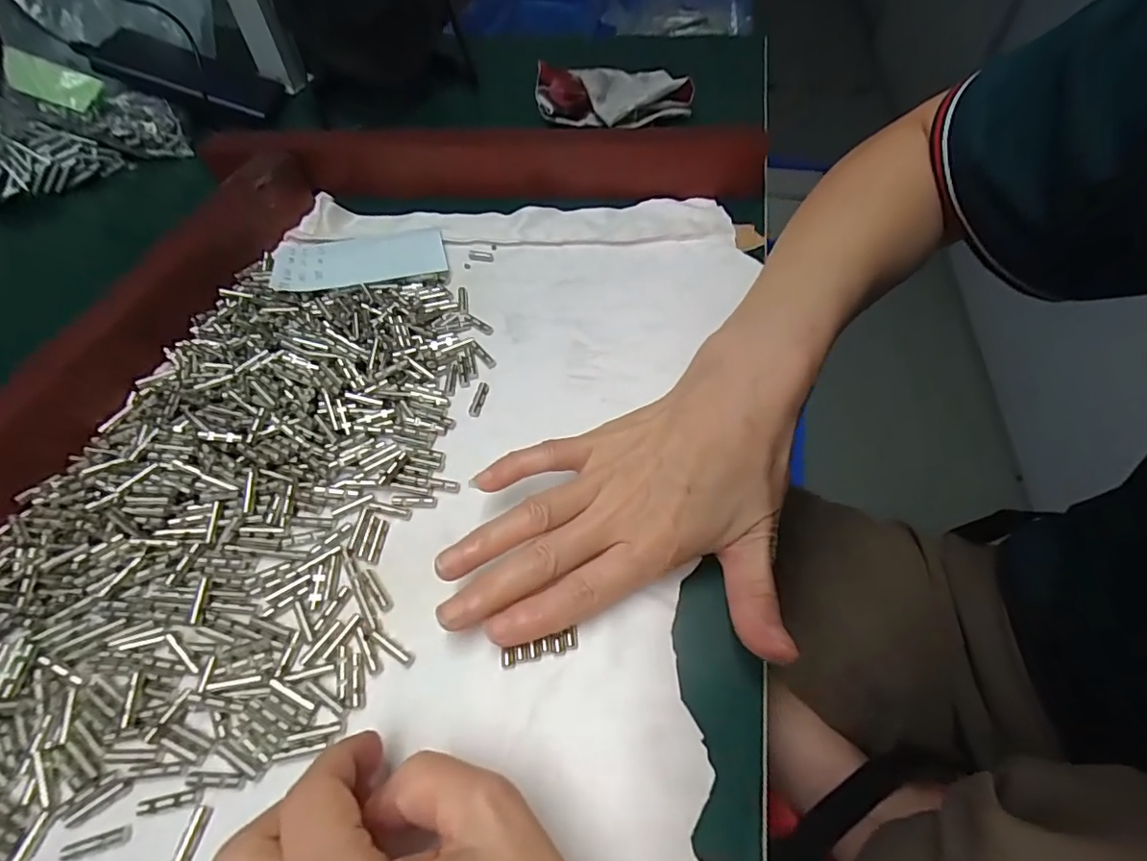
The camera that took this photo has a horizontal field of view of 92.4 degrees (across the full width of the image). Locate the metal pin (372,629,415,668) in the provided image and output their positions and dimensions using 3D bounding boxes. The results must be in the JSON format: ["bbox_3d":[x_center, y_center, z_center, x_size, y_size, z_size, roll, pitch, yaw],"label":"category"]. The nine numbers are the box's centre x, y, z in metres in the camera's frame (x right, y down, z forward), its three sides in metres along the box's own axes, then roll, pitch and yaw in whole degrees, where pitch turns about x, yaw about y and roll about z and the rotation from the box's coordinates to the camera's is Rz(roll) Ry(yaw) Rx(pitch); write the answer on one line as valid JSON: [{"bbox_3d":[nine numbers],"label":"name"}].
[{"bbox_3d":[-0.073,0.087,0.220,0.021,0.004,0.005,27,60,19],"label":"metal pin"}]

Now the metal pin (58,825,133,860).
[{"bbox_3d":[-0.164,0.141,0.188,0.022,0.004,0.005,-14,56,-8],"label":"metal pin"}]

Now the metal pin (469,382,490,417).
[{"bbox_3d":[-0.050,-0.017,0.290,0.005,0.006,0.021,11,56,9],"label":"metal pin"}]

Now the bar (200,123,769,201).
[{"bbox_3d":[-0.066,-0.191,0.383,0.397,0.045,0.031,3,55,4],"label":"bar"}]

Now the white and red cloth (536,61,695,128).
[{"bbox_3d":[0.029,-0.280,0.453,0.118,0.032,0.090,-7,55,-4],"label":"white and red cloth"}]

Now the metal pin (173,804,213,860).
[{"bbox_3d":[-0.131,0.140,0.187,0.005,0.004,0.020,3,55,4],"label":"metal pin"}]

